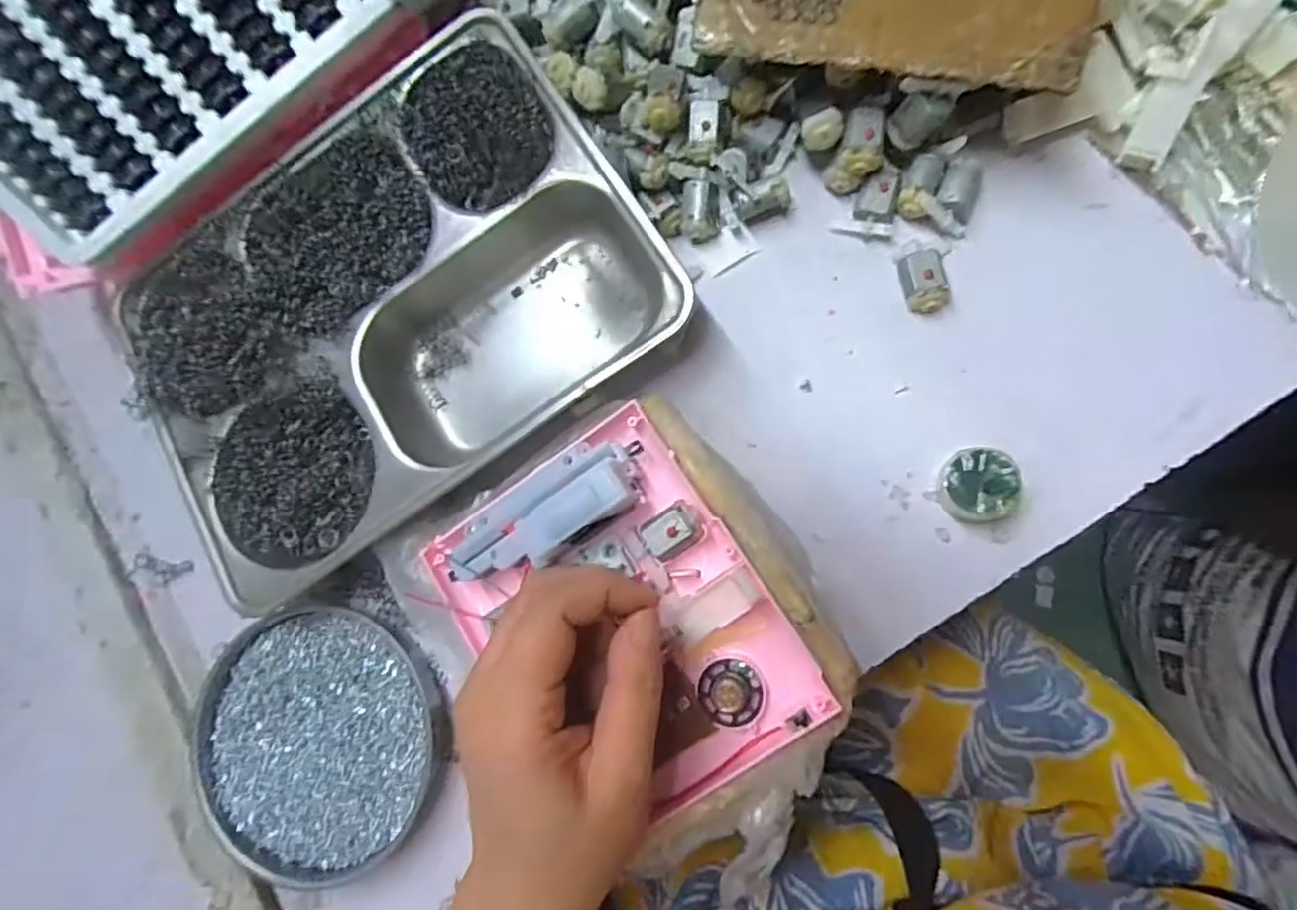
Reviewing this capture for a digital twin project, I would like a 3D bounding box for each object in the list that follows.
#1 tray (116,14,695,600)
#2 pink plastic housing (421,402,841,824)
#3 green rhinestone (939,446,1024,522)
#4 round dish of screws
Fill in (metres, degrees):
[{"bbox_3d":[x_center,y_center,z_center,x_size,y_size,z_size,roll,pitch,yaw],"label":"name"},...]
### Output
[{"bbox_3d":[-0.144,-0.078,0.344,0.275,0.043,0.215,-35,79,5],"label":"tray"},{"bbox_3d":[-0.015,0.077,0.290,0.129,0.031,0.161,-34,82,5],"label":"pink plastic housing"},{"bbox_3d":[0.153,0.013,0.296,0.032,0.022,0.033,-1,84,10],"label":"green rhinestone"},{"bbox_3d":[-0.176,0.153,0.338,0.122,0.016,0.138,-1,84,10],"label":"round dish of screws"}]

